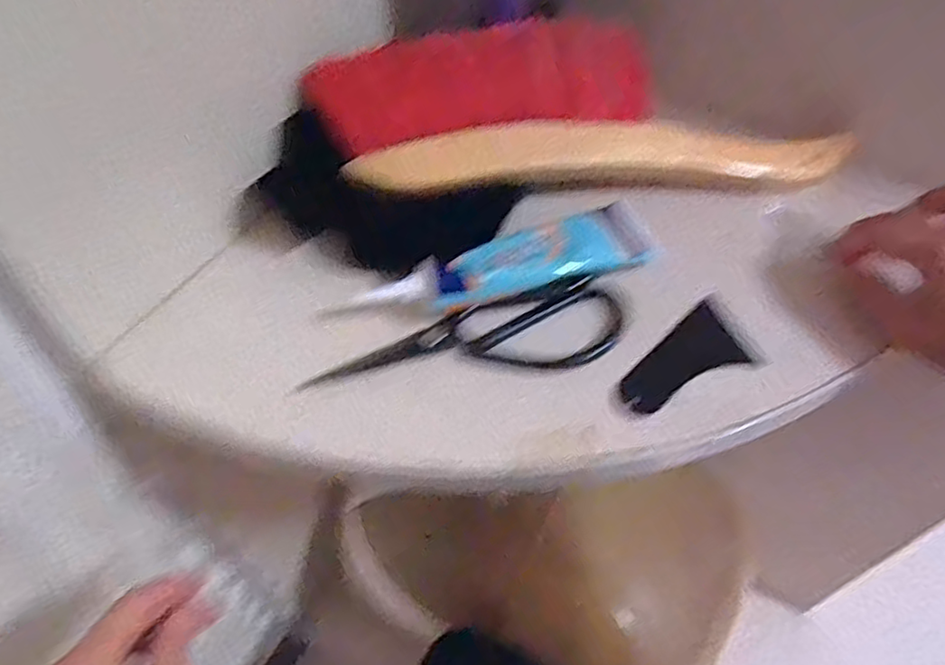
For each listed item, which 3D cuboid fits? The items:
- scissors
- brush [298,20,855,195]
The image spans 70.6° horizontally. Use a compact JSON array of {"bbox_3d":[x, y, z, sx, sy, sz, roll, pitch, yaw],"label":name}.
[{"bbox_3d":[-0.001,0.002,0.393,0.181,0.016,0.057,-9,54,-8],"label":"scissors"},{"bbox_3d":[0.077,-0.147,0.450,0.364,0.064,0.106,-2,54,-3],"label":"brush"}]

